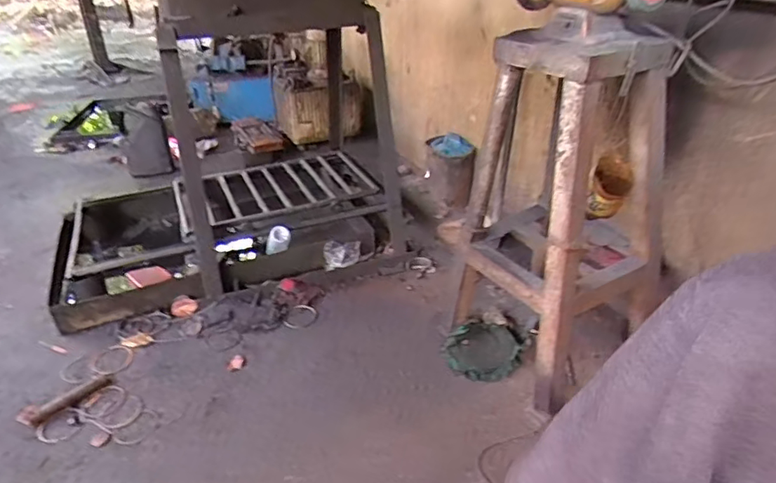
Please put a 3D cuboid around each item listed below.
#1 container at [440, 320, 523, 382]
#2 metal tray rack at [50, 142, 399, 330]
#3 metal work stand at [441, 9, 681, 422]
[{"bbox_3d":[0.255,0.298,1.442,0.198,0.061,0.201,25,52,32],"label":"container"},{"bbox_3d":[-0.534,-0.055,1.846,1.107,0.220,0.596,-11,32,-18],"label":"metal tray rack"},{"bbox_3d":[0.440,-0.101,1.253,0.432,0.793,0.383,-21,36,-31],"label":"metal work stand"}]

